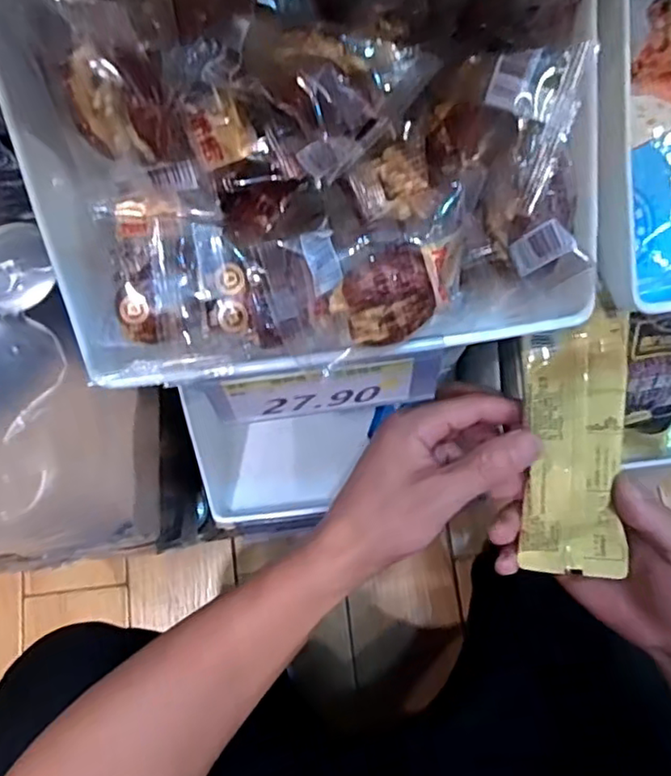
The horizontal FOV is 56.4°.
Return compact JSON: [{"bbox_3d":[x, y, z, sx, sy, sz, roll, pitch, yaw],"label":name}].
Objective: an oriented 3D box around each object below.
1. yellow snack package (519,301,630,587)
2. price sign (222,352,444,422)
[{"bbox_3d":[0.130,0.033,0.343,0.052,0.010,0.142,0,97,20],"label":"yellow snack package"},{"bbox_3d":[0.000,0.001,0.274,0.092,0.046,0.005,-8,63,-2],"label":"price sign"}]

